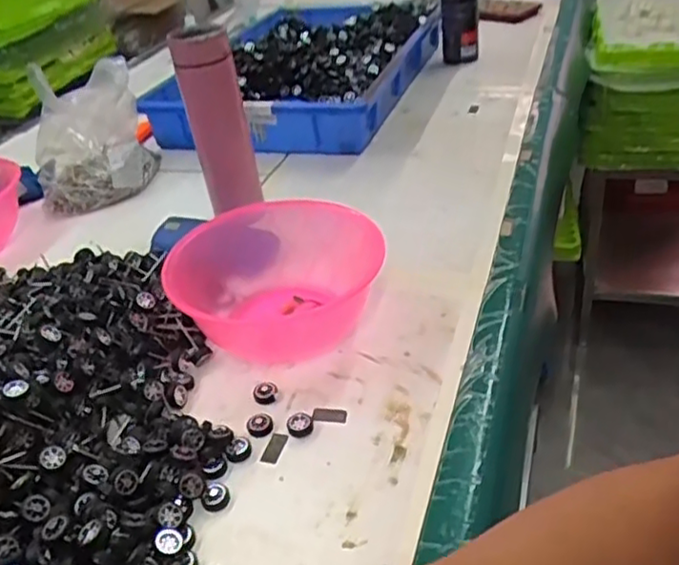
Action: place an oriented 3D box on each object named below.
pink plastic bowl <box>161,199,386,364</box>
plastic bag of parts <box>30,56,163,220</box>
[{"bbox_3d":[-0.060,-0.009,0.646,0.167,0.077,0.169,-5,35,3],"label":"pink plastic bowl"},{"bbox_3d":[-0.360,-0.222,0.955,0.158,0.155,0.203,-18,36,-15],"label":"plastic bag of parts"}]

